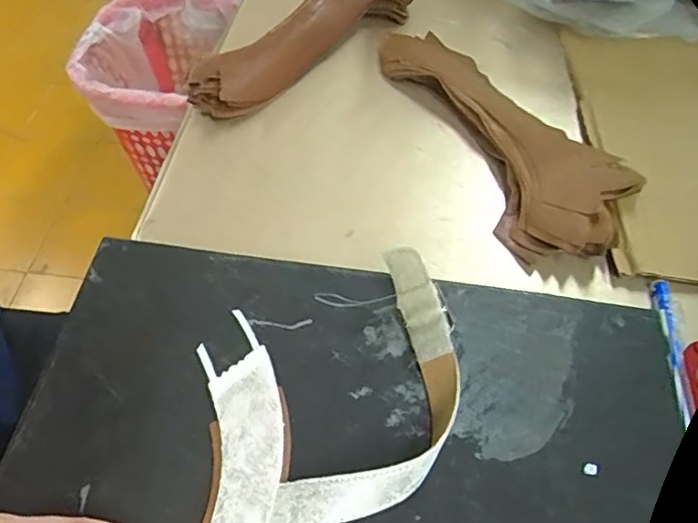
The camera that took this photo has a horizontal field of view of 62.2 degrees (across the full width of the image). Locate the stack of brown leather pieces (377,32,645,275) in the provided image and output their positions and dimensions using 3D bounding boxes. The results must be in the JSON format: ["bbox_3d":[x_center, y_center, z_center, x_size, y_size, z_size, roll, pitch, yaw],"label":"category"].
[{"bbox_3d":[0.101,-0.096,0.397,0.088,0.023,0.229,-20,58,-15],"label":"stack of brown leather pieces"}]

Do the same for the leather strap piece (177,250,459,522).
[{"bbox_3d":[-0.058,0.114,0.220,0.105,0.029,0.306,30,60,17],"label":"leather strap piece"}]

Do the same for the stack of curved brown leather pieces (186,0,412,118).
[{"bbox_3d":[-0.034,-0.181,0.452,0.205,0.028,0.058,-39,64,-24],"label":"stack of curved brown leather pieces"}]

